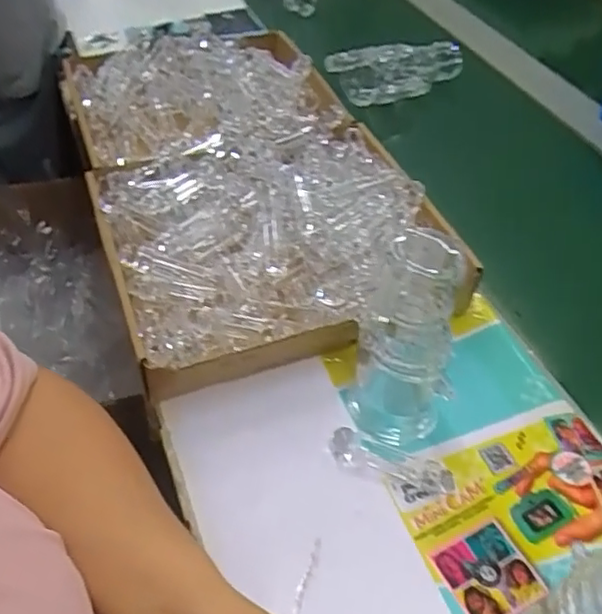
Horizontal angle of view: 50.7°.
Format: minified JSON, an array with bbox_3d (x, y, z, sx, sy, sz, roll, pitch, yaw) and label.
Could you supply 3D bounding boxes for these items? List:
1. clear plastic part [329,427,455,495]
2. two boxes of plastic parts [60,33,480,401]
[{"bbox_3d":[0.069,0.120,0.489,0.096,0.018,0.022,18,48,14],"label":"clear plastic part"},{"bbox_3d":[-0.078,-0.156,0.705,0.300,0.080,0.556,-14,49,-16],"label":"two boxes of plastic parts"}]

